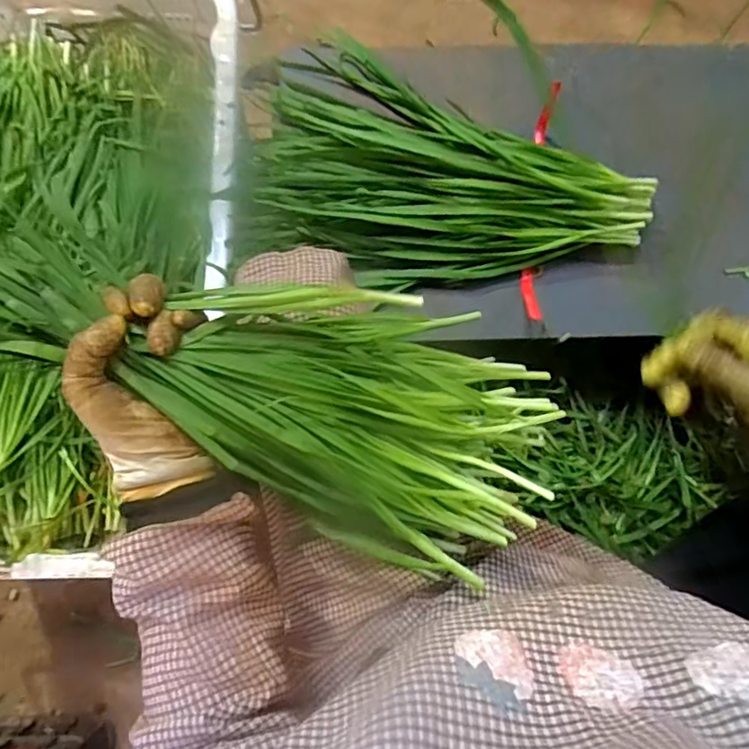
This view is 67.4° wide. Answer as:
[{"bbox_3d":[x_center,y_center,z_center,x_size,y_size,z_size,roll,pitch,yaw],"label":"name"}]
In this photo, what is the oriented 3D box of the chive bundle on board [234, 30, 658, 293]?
[{"bbox_3d":[0.081,-0.236,0.635,0.422,0.090,0.276,8,80,0],"label":"chive bundle on board"}]

